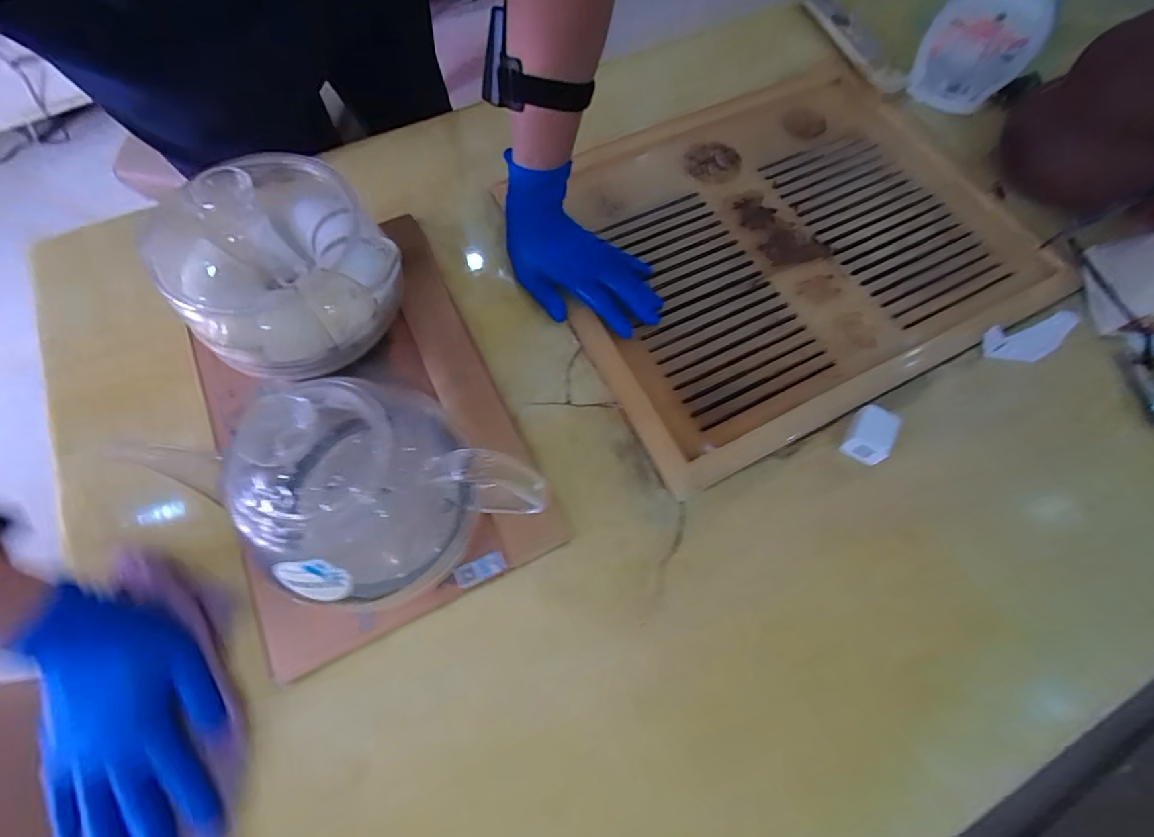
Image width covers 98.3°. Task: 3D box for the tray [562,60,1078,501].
[{"bbox_3d":[0.216,-0.189,0.522,0.492,0.043,0.377,-26,70,-11],"label":"tray"}]

